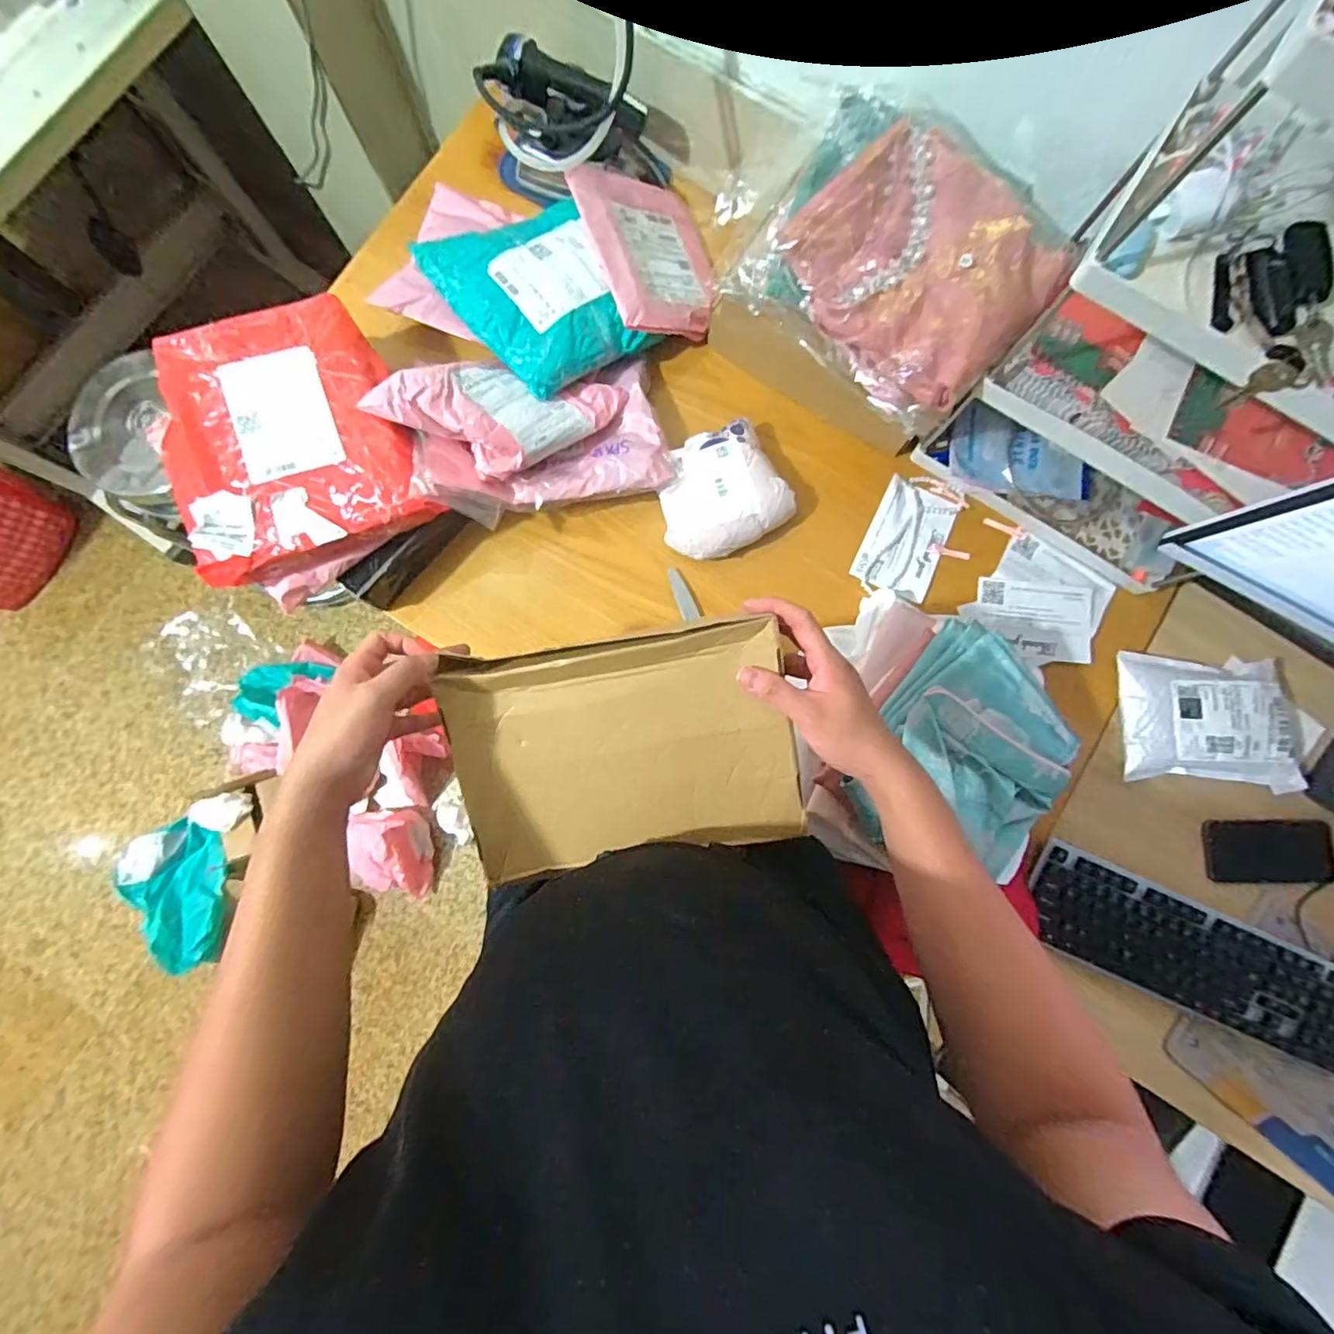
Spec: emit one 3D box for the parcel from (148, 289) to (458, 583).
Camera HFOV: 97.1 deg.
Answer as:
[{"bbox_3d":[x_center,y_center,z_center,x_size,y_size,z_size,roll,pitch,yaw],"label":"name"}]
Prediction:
[{"bbox_3d":[-0.433,-0.266,0.663,0.246,0.052,0.303,-24,85,-3],"label":"parcel"}]

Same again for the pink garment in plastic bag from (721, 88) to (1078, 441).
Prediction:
[{"bbox_3d":[0.247,-0.445,0.632,0.310,0.078,0.247,39,94,5],"label":"pink garment in plastic bag"}]

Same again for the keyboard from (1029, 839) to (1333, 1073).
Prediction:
[{"bbox_3d":[0.649,0.353,0.707,0.455,0.032,0.122,24,84,2],"label":"keyboard"}]

